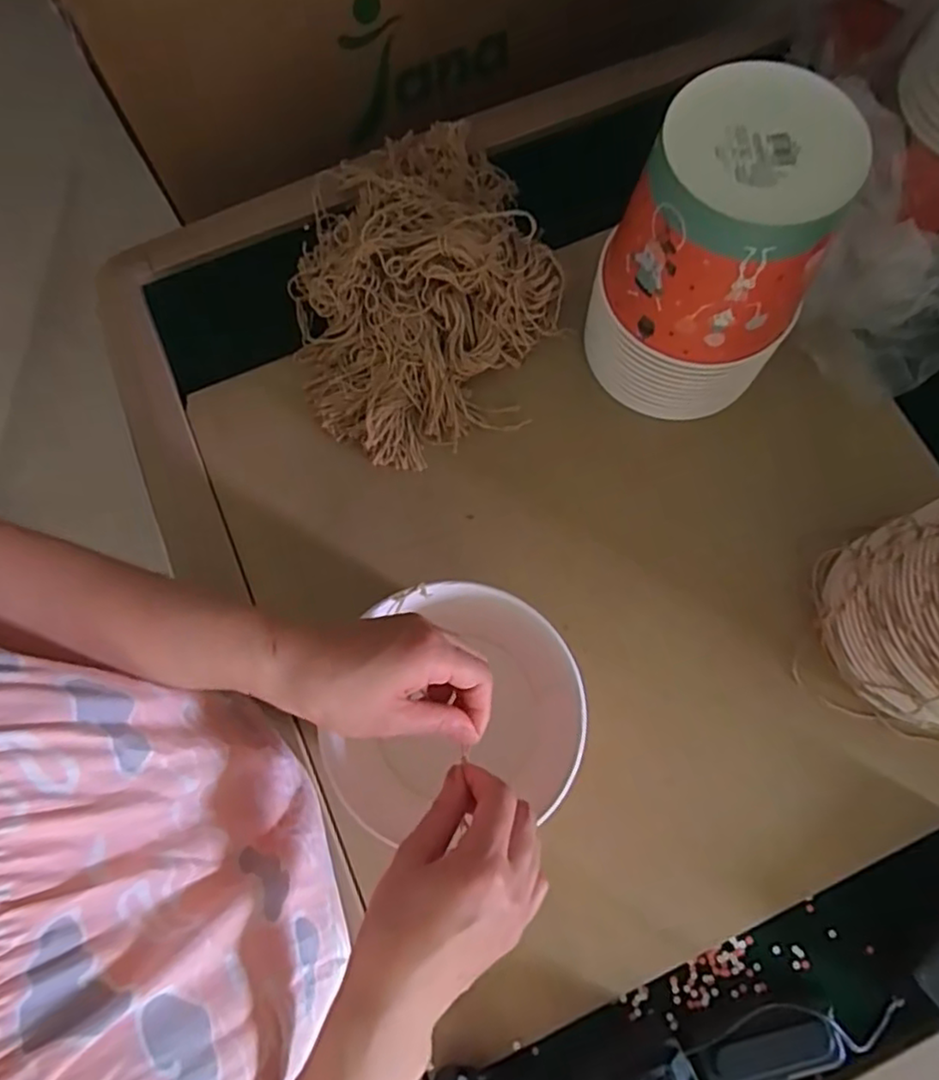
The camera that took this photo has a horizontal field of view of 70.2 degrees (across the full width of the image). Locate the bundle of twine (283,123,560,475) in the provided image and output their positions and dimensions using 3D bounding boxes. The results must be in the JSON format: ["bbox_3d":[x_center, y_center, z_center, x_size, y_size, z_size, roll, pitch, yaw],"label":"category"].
[{"bbox_3d":[-0.053,-0.248,0.607,0.240,0.085,0.336,-17,74,-4],"label":"bundle of twine"}]

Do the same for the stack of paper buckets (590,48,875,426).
[{"bbox_3d":[0.180,-0.203,0.518,0.140,0.226,0.143,-40,77,-10],"label":"stack of paper buckets"}]

